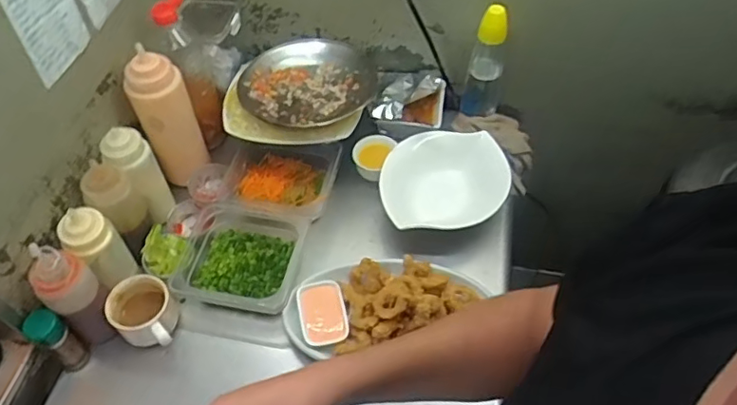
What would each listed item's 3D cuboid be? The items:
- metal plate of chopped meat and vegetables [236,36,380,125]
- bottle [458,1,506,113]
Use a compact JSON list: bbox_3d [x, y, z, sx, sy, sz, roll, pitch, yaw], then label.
[{"bbox_3d":[-0.096,-0.196,0.929,0.205,0.048,0.192,0,53,0],"label":"metal plate of chopped meat and vegetables"},{"bbox_3d":[0.198,-0.231,0.938,0.065,0.231,0.063,12,54,8],"label":"bottle"}]

